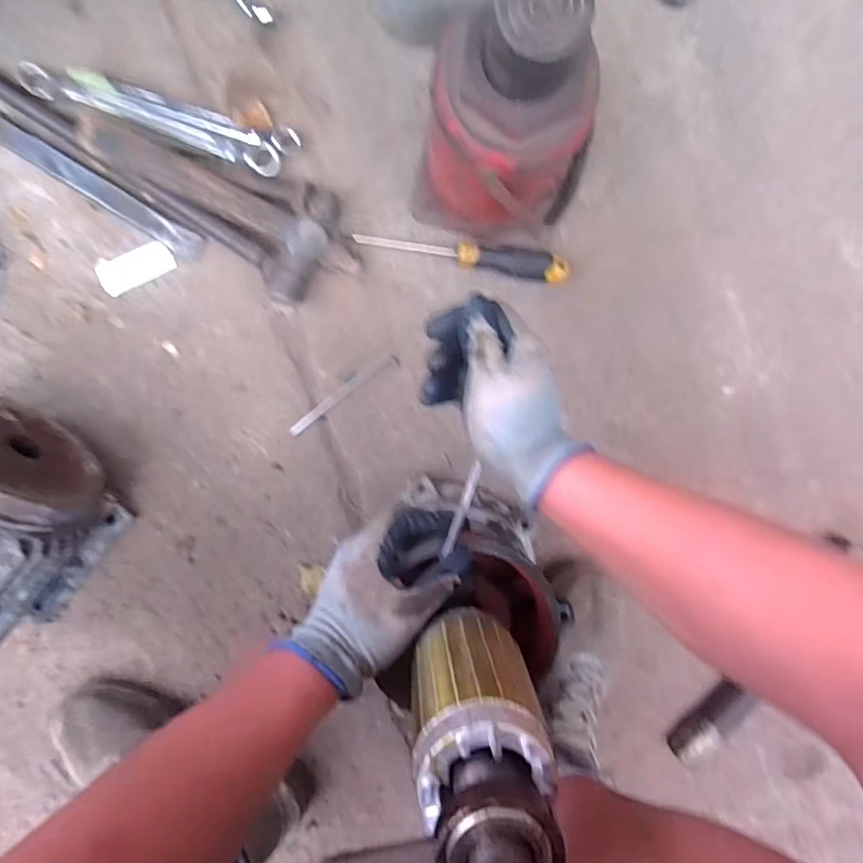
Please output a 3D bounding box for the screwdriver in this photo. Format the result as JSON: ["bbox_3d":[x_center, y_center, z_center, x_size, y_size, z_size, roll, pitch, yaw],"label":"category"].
[{"bbox_3d":[0.032,-0.185,0.587,0.220,0.032,0.027,8,99,-3],"label":"screwdriver"}]

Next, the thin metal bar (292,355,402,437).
[{"bbox_3d":[-0.098,-0.041,0.615,0.141,0.005,0.015,-34,99,4],"label":"thin metal bar"}]

